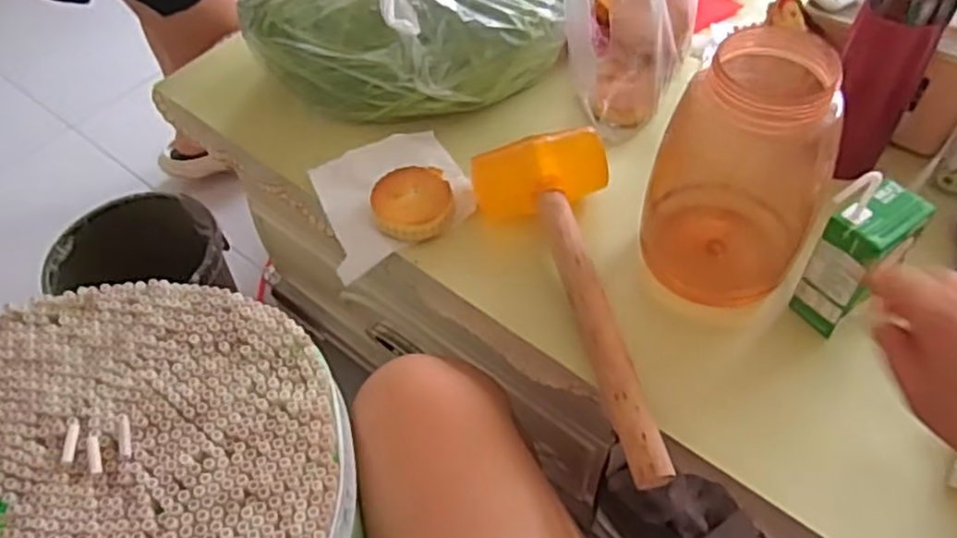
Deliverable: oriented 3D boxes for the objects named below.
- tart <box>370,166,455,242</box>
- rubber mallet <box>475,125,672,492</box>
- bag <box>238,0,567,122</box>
[{"bbox_3d":[-0.059,-0.058,0.632,0.069,0.024,0.065,-2,53,2],"label":"tart"},{"bbox_3d":[0.065,0.017,0.550,0.116,0.051,0.298,-6,53,0],"label":"rubber mallet"},{"bbox_3d":[-0.070,-0.262,0.717,0.297,0.114,0.210,8,54,10],"label":"bag"}]

